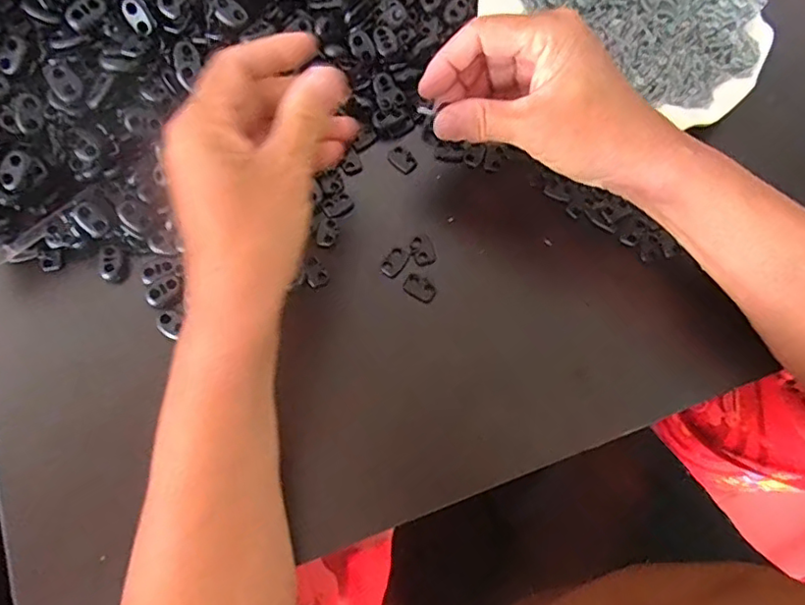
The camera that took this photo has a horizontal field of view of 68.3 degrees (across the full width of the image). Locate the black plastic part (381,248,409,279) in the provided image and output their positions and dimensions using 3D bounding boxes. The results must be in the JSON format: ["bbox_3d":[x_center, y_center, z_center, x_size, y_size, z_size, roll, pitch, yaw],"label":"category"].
[{"bbox_3d":[-0.004,-0.024,0.350,0.012,0.004,0.019,27,73,7],"label":"black plastic part"}]

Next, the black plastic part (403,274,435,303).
[{"bbox_3d":[0.010,-0.009,0.345,0.020,0.004,0.012,36,75,10],"label":"black plastic part"}]

